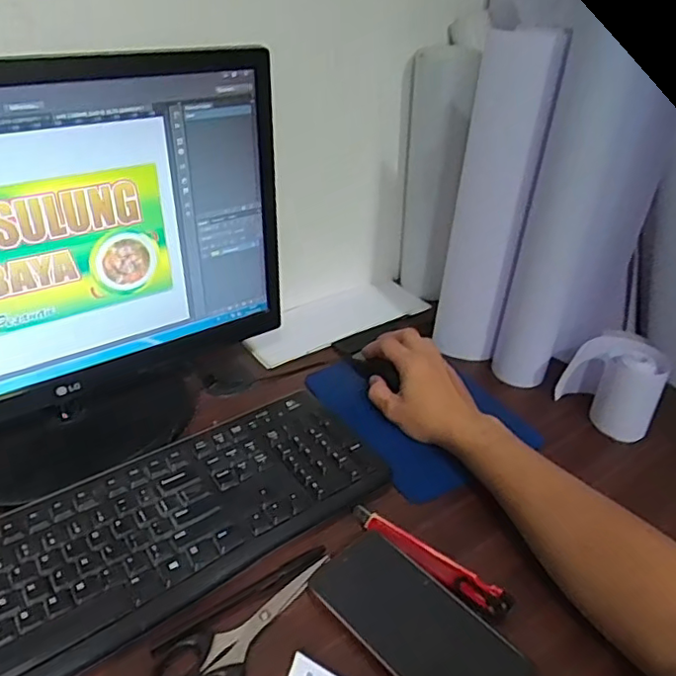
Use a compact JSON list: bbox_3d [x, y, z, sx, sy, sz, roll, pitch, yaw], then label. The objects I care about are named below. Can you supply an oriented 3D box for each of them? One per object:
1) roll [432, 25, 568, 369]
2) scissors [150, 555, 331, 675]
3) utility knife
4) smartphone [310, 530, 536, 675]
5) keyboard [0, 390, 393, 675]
[{"bbox_3d":[0.162,-0.132,0.635,0.068,0.344,0.056,1,37,-6],"label":"roll"},{"bbox_3d":[-0.055,0.217,0.424,0.150,0.010,0.059,-20,44,-31],"label":"scissors"},{"bbox_3d":[0.072,0.176,0.478,0.143,0.016,0.019,30,42,28],"label":"utility knife"},{"bbox_3d":[0.058,0.211,0.434,0.077,0.007,0.161,-26,48,-37],"label":"smartphone"},{"bbox_3d":[-0.160,0.158,0.476,0.421,0.015,0.156,-19,44,-30],"label":"keyboard"}]

